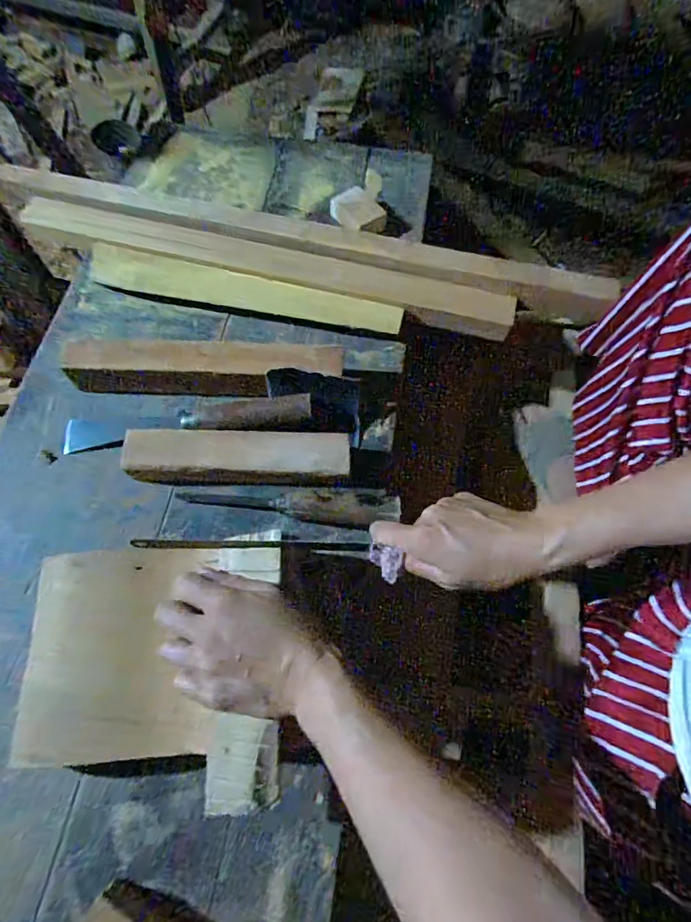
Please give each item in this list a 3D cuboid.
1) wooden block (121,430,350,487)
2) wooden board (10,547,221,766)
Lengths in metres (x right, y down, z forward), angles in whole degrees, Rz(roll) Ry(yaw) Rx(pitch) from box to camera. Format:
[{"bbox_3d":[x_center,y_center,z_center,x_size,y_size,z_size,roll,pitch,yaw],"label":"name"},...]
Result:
[{"bbox_3d":[-0.104,-0.003,0.483,0.213,0.044,0.046,0,67,-3],"label":"wooden block"},{"bbox_3d":[-0.179,0.151,0.388,0.139,0.022,0.160,-4,68,-4],"label":"wooden board"}]

